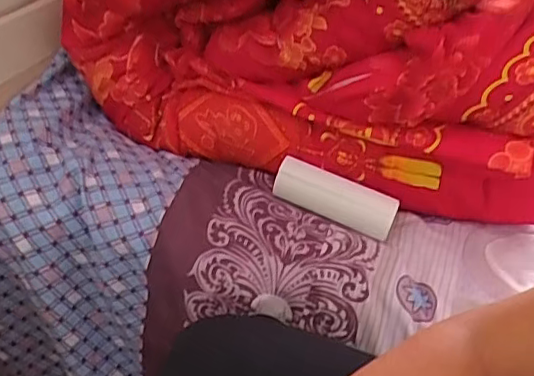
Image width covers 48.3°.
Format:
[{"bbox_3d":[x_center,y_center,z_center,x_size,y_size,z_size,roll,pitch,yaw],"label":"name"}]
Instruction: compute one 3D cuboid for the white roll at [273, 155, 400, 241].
[{"bbox_3d":[0.076,0.008,0.656,0.134,0.044,0.036,23,41,21],"label":"white roll"}]

